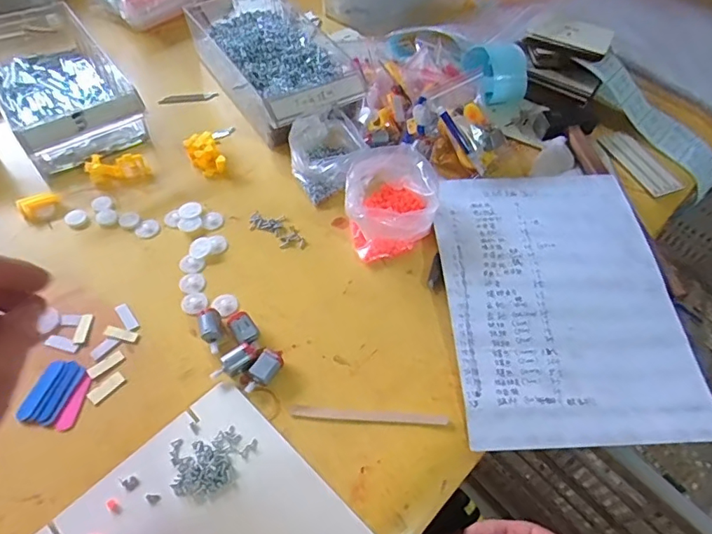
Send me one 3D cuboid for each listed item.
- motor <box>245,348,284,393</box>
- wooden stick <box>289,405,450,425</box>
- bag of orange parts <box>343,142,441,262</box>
[{"bbox_3d":[-0.072,0.084,0.393,0.019,0.016,0.036,21,56,12],"label":"motor"},{"bbox_3d":[0.011,0.113,0.381,0.119,0.004,0.008,4,54,0],"label":"wooden stick"},{"bbox_3d":[0.033,-0.061,0.477,0.089,0.060,0.102,15,55,8],"label":"bag of orange parts"}]

